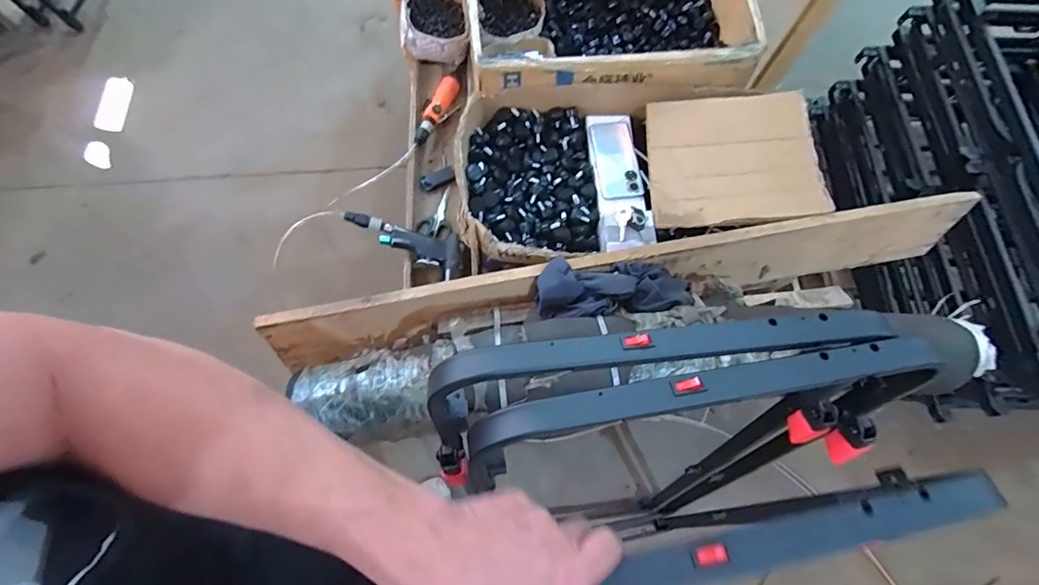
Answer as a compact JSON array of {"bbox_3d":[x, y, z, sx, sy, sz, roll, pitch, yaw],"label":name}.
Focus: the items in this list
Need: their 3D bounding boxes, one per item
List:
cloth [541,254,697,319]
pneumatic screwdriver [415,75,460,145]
[{"bbox_3d":[0.135,-0.007,0.627,0.214,0.039,0.084,1,70,-2],"label":"cloth"},{"bbox_3d":[-0.178,-0.393,0.958,0.029,0.042,0.191,22,71,6],"label":"pneumatic screwdriver"}]

